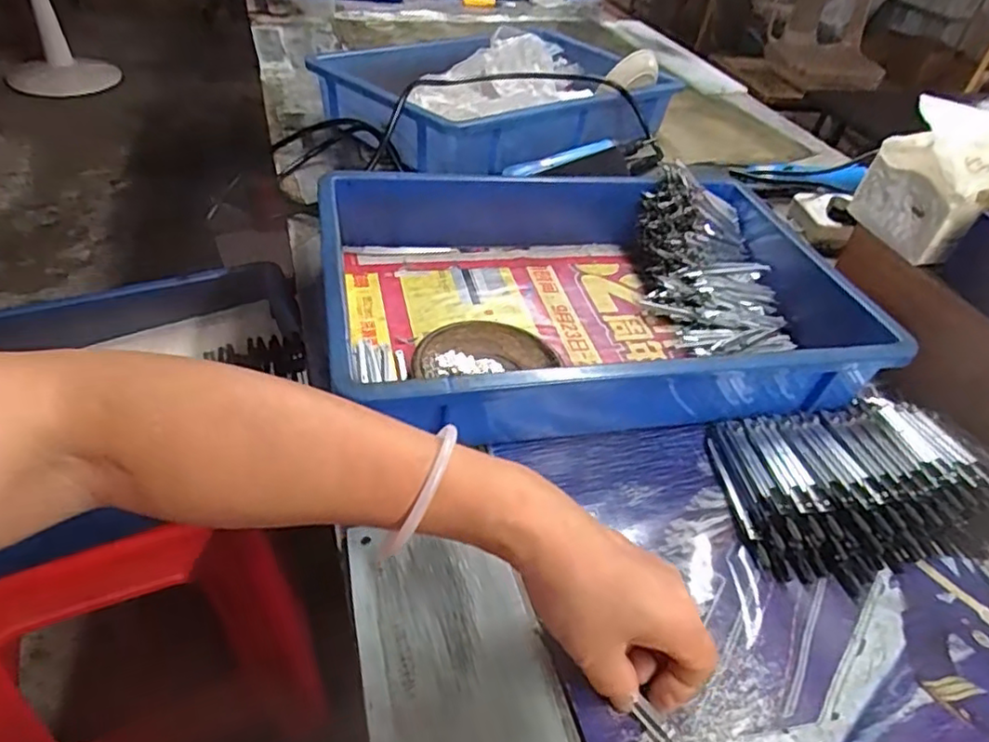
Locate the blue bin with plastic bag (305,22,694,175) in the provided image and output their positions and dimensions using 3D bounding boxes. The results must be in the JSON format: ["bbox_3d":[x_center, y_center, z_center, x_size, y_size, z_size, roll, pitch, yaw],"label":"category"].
[{"bbox_3d":[0.007,-0.374,0.844,0.434,0.109,0.312,-27,53,-32],"label":"blue bin with plastic bag"}]

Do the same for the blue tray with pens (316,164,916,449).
[{"bbox_3d":[0.087,-0.071,0.548,0.450,0.083,0.284,-5,44,-14],"label":"blue tray with pens"}]

